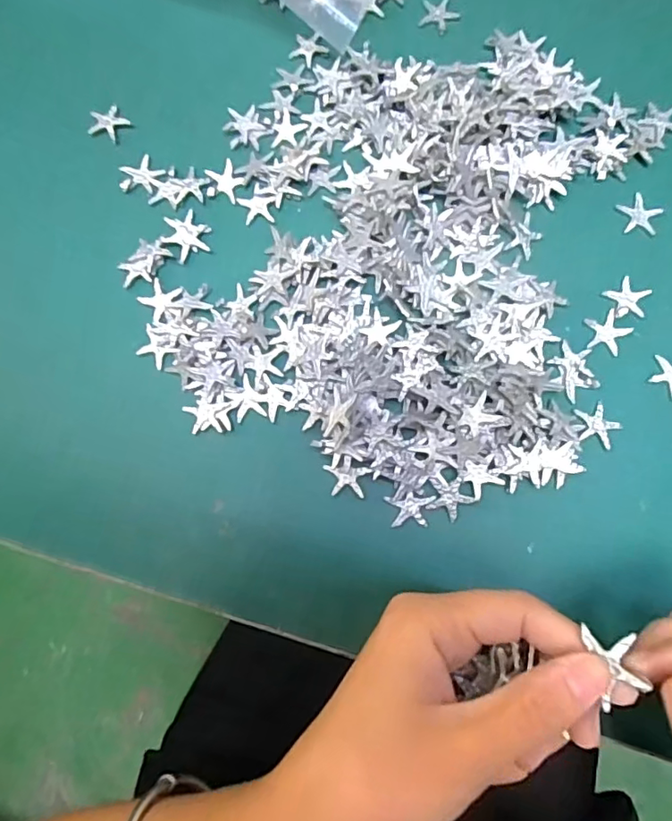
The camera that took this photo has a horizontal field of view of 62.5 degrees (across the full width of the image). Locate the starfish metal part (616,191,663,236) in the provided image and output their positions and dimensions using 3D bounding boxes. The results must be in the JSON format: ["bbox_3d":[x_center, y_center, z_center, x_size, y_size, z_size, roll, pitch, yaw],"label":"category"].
[{"bbox_3d":[0.166,-0.106,0.302,0.023,0.004,0.024,0,79,0],"label":"starfish metal part"}]

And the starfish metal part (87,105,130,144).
[{"bbox_3d":[-0.131,-0.165,0.316,0.020,0.004,0.022,0,79,0],"label":"starfish metal part"}]

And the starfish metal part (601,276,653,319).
[{"bbox_3d":[0.155,-0.059,0.292,0.023,0.004,0.021,0,79,0],"label":"starfish metal part"}]

